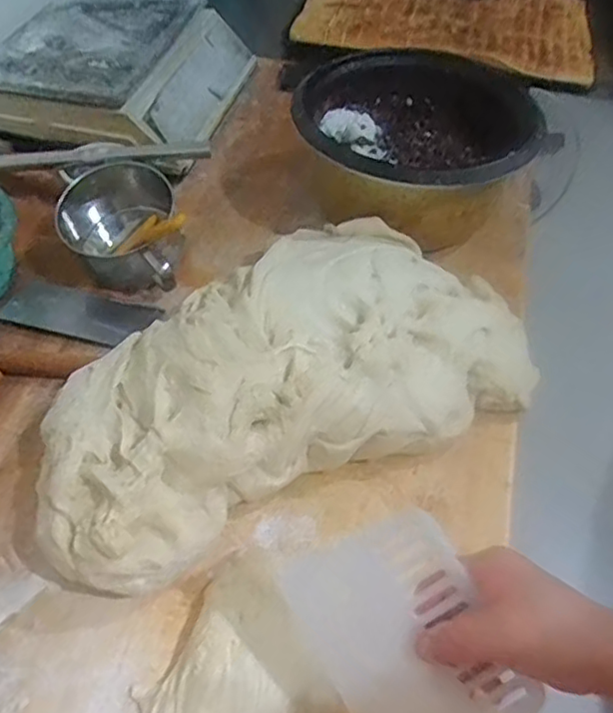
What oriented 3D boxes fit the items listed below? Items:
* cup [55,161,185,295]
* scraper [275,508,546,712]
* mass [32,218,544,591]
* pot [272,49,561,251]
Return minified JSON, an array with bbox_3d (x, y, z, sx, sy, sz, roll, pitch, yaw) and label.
[{"bbox_3d":[-0.210,-0.139,0.724,0.124,0.112,0.118,1,52,-1],"label":"cup"},{"bbox_3d":[0.069,0.191,0.417,0.116,0.006,0.164,-37,75,6],"label":"scraper"},{"bbox_3d":[-0.020,0.006,0.610,0.484,0.105,0.243,-22,56,-19],"label":"mass"},{"bbox_3d":[0.127,-0.258,0.784,0.276,0.122,0.256,-16,54,-14],"label":"pot"}]

